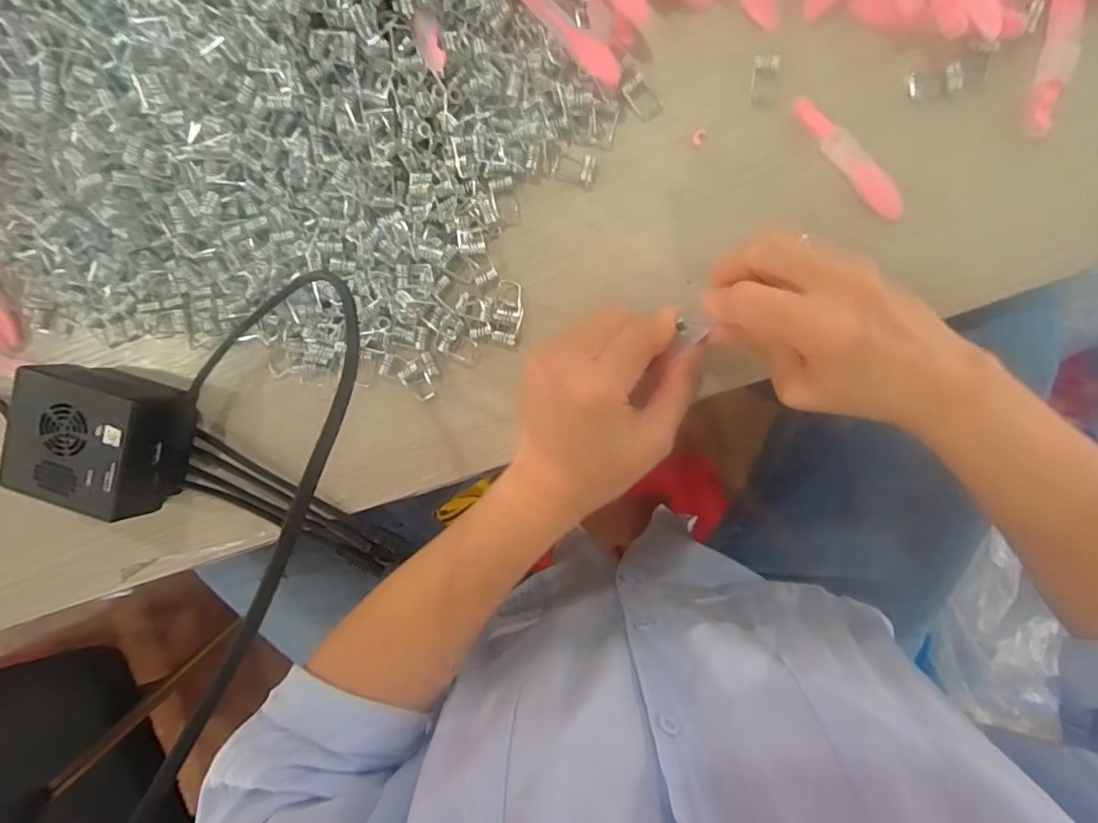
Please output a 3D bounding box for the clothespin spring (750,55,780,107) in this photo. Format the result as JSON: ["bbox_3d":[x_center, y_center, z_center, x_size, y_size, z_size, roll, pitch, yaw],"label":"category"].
[{"bbox_3d":[0.113,-0.173,0.294,0.013,0.004,0.024,2,95,6],"label":"clothespin spring"}]

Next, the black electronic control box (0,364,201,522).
[{"bbox_3d":[-0.263,0.015,0.335,0.092,0.047,0.080,17,96,5],"label":"black electronic control box"}]

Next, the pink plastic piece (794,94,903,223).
[{"bbox_3d":[0.154,-0.130,0.289,0.014,0.009,0.078,-44,89,8],"label":"pink plastic piece"}]

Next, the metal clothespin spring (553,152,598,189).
[{"bbox_3d":[0.014,-0.136,0.312,0.025,0.007,0.017,18,96,5],"label":"metal clothespin spring"}]

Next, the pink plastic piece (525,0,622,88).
[{"bbox_3d":[0.007,-0.201,0.293,0.079,0.010,0.015,43,98,2],"label":"pink plastic piece"}]

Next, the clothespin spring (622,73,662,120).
[{"bbox_3d":[0.051,-0.169,0.304,0.014,0.005,0.023,-38,90,8],"label":"clothespin spring"}]

